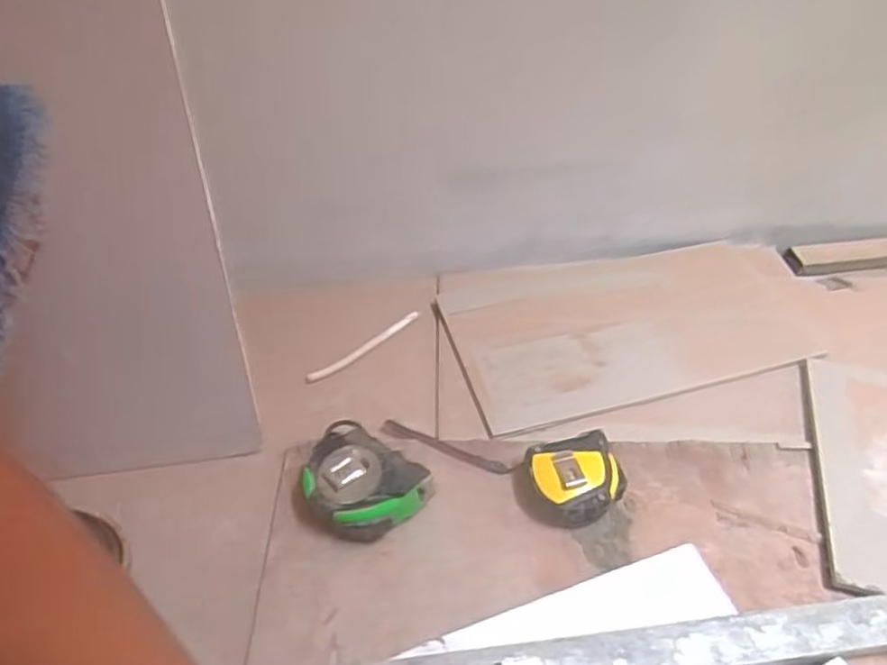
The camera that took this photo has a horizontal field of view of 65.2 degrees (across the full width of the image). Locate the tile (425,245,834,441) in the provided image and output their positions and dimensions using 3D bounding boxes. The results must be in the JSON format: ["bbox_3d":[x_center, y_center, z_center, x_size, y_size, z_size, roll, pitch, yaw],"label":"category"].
[{"bbox_3d":[0.200,-0.012,0.722,0.380,0.011,0.197,-12,48,-11],"label":"tile"}]

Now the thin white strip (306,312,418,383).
[{"bbox_3d":[-0.079,0.015,0.704,0.136,0.007,0.014,-31,54,-25],"label":"thin white strip"}]

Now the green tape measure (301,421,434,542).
[{"bbox_3d":[-0.074,0.122,0.568,0.111,0.050,0.080,34,56,28],"label":"green tape measure"}]

